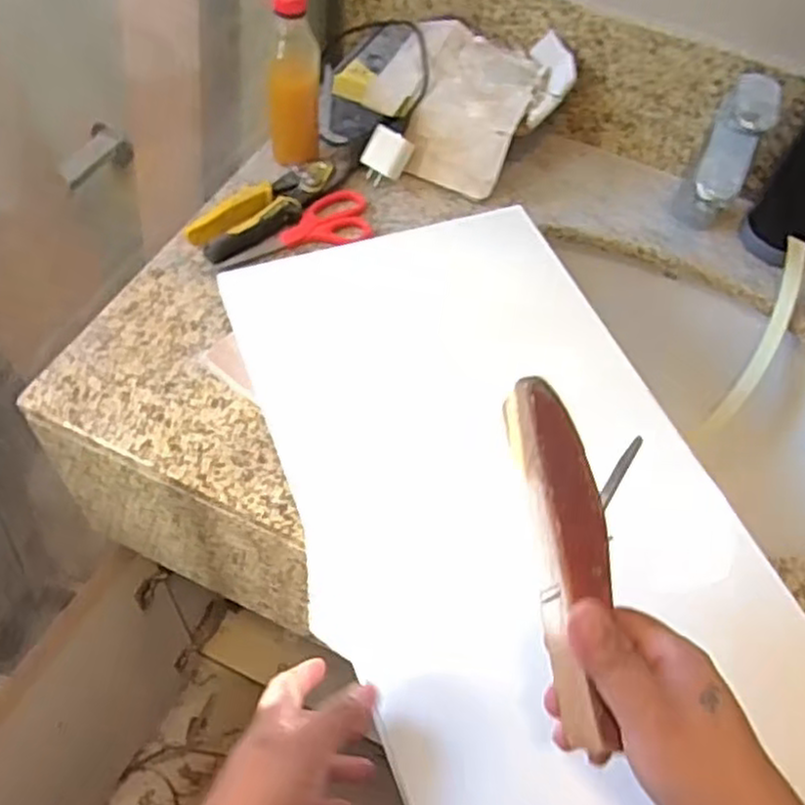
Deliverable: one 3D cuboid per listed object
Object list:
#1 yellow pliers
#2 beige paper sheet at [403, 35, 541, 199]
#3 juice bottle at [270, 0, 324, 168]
[{"bbox_3d":[-0.119,-0.207,0.740,0.058,0.017,0.204,41,61,20],"label":"yellow pliers"},{"bbox_3d":[0.078,-0.309,0.796,0.105,0.080,0.156,23,57,10],"label":"beige paper sheet"},{"bbox_3d":[-0.109,-0.312,0.718,0.045,0.162,0.047,21,56,9],"label":"juice bottle"}]

